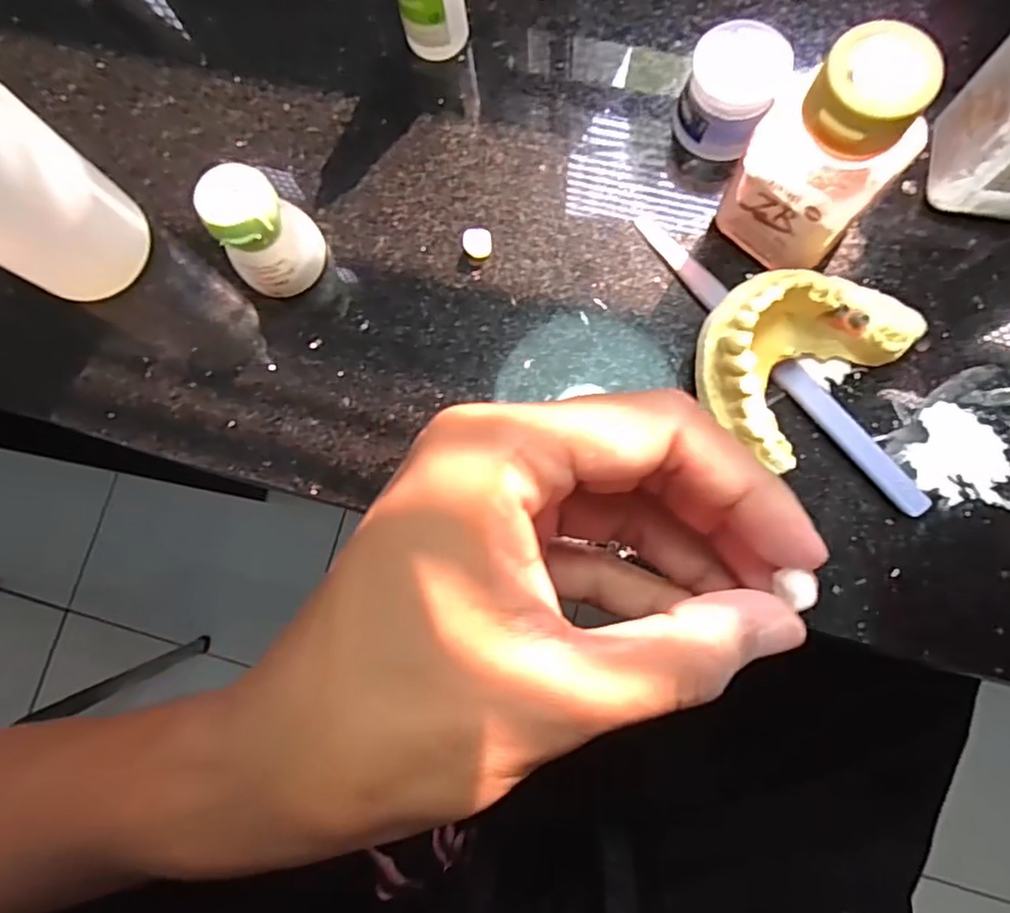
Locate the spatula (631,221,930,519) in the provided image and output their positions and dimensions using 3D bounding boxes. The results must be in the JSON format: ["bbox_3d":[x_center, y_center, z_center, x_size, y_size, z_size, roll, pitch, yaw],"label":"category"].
[{"bbox_3d":[0.096,-0.035,0.216,0.011,0.005,0.138,-39,81,-2],"label":"spatula"}]

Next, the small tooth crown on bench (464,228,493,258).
[{"bbox_3d":[-0.010,-0.081,0.231,0.010,0.007,0.009,0,82,5],"label":"small tooth crown on bench"}]

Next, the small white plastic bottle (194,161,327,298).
[{"bbox_3d":[-0.085,-0.079,0.216,0.030,0.046,0.025,-38,80,-1],"label":"small white plastic bottle"}]

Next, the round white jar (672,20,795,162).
[{"bbox_3d":[0.081,-0.130,0.220,0.030,0.032,0.031,-1,82,5],"label":"round white jar"}]

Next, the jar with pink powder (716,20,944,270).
[{"bbox_3d":[0.098,-0.089,0.191,0.033,0.074,0.039,-43,81,-2],"label":"jar with pink powder"}]

